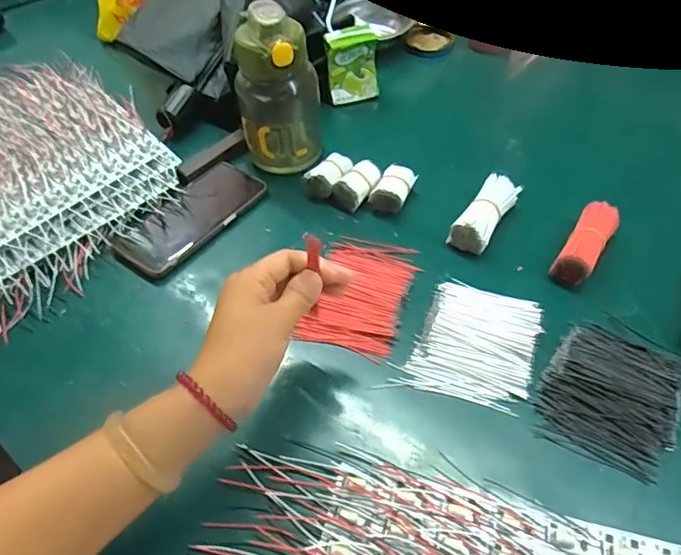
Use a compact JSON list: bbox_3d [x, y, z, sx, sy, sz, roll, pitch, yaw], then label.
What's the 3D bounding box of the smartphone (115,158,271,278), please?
[{"bbox_3d":[-0.158,-0.065,0.569,0.073,0.018,0.166,30,58,26],"label":"smartphone"}]

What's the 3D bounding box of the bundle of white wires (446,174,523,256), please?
[{"bbox_3d":[0.147,-0.063,0.538,0.038,0.036,0.088,30,56,25],"label":"bundle of white wires"}]

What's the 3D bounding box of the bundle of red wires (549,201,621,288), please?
[{"bbox_3d":[0.234,-0.031,0.507,0.032,0.038,0.085,29,62,23],"label":"bundle of red wires"}]

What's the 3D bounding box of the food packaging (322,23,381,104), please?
[{"bbox_3d":[0.017,-0.270,0.680,0.065,0.087,0.018,-16,39,-9],"label":"food packaging"}]

